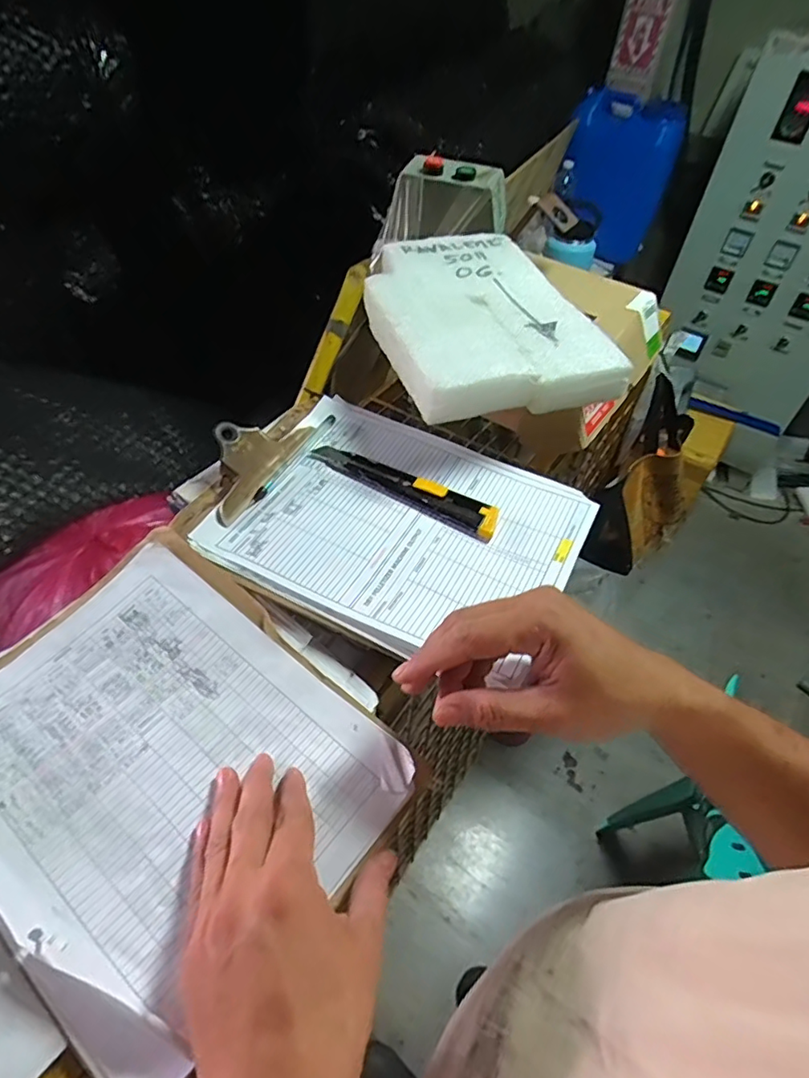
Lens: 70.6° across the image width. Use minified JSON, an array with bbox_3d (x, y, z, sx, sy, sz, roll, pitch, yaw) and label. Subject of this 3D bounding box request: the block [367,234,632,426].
[{"bbox_3d":[0.072,-0.241,0.603,0.211,0.040,0.310,-11,51,-14],"label":"block"}]

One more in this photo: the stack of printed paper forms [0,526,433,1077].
[{"bbox_3d":[-0.161,0.133,0.370,0.289,0.029,0.222,34,55,23],"label":"stack of printed paper forms"}]

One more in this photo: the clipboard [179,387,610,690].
[{"bbox_3d":[-0.013,-0.019,0.501,0.315,0.029,0.235,22,51,15],"label":"clipboard"}]

